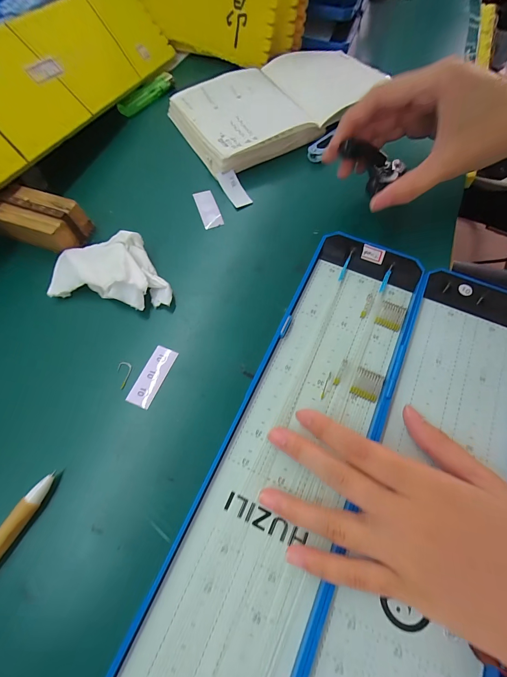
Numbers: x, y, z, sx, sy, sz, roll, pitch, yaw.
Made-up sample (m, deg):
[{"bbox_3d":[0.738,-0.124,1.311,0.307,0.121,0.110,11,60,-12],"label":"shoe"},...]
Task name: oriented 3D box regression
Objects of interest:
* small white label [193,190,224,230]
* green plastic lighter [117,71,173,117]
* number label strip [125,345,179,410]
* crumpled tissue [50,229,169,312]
[{"bbox_3d":[-0.044,-0.125,0.280,0.018,0.004,0.047,-19,67,-7],"label":"small white label"},{"bbox_3d":[-0.124,-0.286,0.340,0.016,0.018,0.078,36,72,15],"label":"green plastic lighter"},{"bbox_3d":[-0.075,0.028,0.217,0.017,0.004,0.046,27,70,-4],"label":"number label strip"},{"bbox_3d":[-0.113,-0.057,0.245,0.098,0.024,0.062,9,67,5],"label":"crumpled tissue"}]

